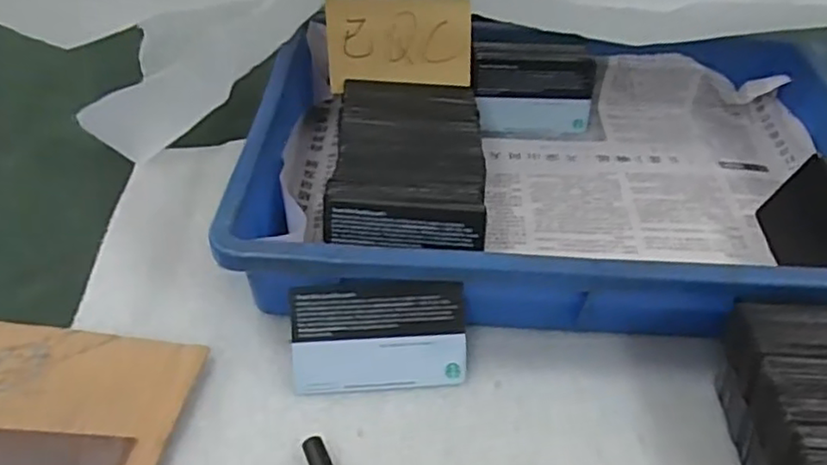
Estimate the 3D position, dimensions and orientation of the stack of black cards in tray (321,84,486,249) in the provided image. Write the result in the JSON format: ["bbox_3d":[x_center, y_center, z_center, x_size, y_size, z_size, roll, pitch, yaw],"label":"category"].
[{"bbox_3d":[-0.003,-0.038,0.402,0.085,0.053,0.133,2,45,0],"label":"stack of black cards in tray"}]

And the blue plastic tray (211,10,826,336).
[{"bbox_3d":[0.092,-0.049,0.403,0.366,0.071,0.242,4,46,1],"label":"blue plastic tray"}]

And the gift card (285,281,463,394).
[{"bbox_3d":[-0.017,0.051,0.327,0.085,0.053,0.009,-1,7,-5],"label":"gift card"}]

